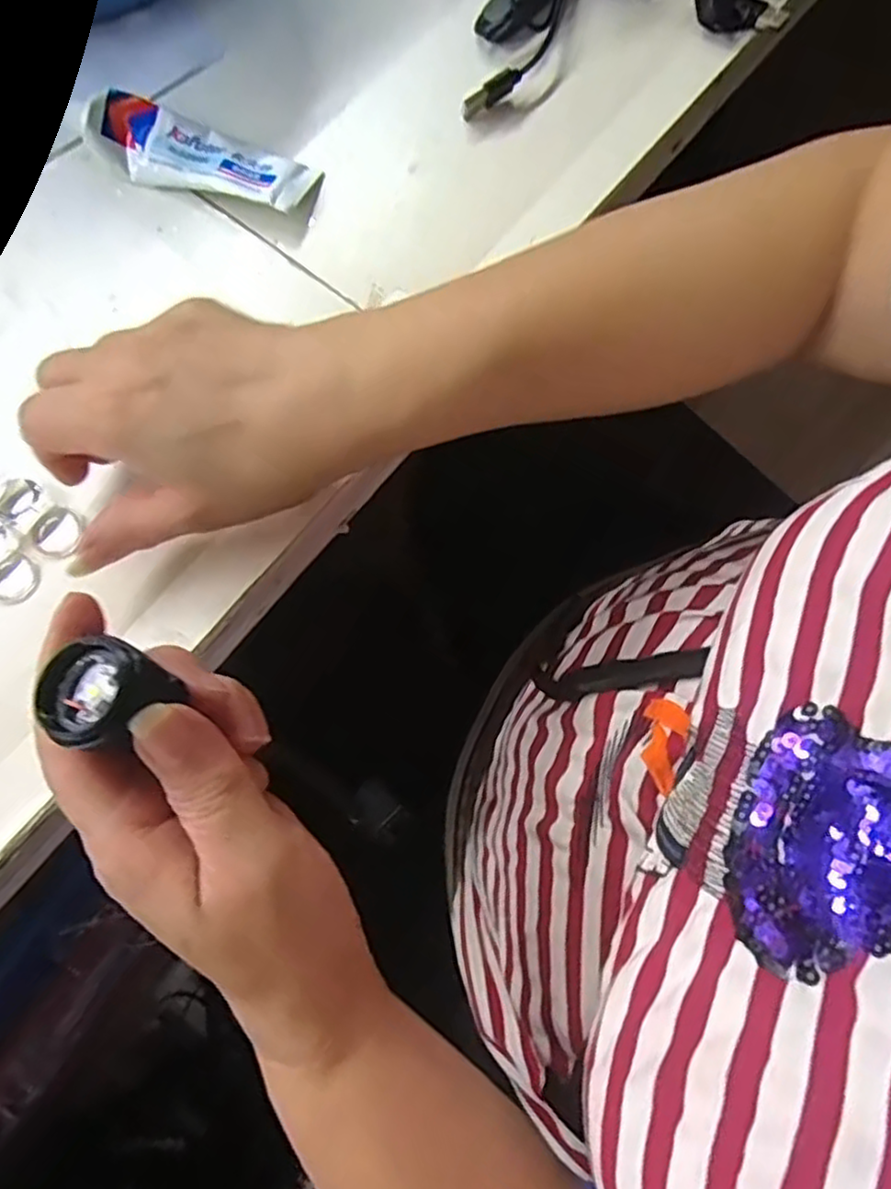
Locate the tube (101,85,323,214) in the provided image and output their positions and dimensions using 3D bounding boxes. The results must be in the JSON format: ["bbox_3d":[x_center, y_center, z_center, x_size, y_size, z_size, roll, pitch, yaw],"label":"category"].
[{"bbox_3d":[-0.117,-0.209,0.335,0.107,0.017,0.035,18,76,6],"label":"tube"}]

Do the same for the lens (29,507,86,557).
[{"bbox_3d":[-0.164,-0.027,0.294,0.017,0.004,0.020,31,78,9],"label":"lens"}]

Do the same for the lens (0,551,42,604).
[{"bbox_3d":[-0.179,-0.007,0.287,0.019,0.004,0.021,40,79,11],"label":"lens"}]

